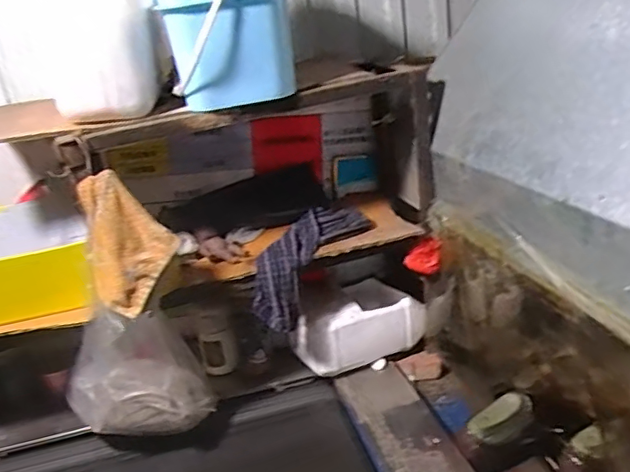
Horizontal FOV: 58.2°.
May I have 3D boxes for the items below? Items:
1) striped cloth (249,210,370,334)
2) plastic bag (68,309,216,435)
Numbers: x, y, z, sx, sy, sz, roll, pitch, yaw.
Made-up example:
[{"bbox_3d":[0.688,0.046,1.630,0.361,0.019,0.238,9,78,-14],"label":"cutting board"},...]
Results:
[{"bbox_3d":[-0.011,0.036,1.059,0.116,0.103,0.308,8,44,34],"label":"striped cloth"},{"bbox_3d":[-0.306,0.218,0.976,0.220,0.237,0.170,11,28,39],"label":"plastic bag"}]

